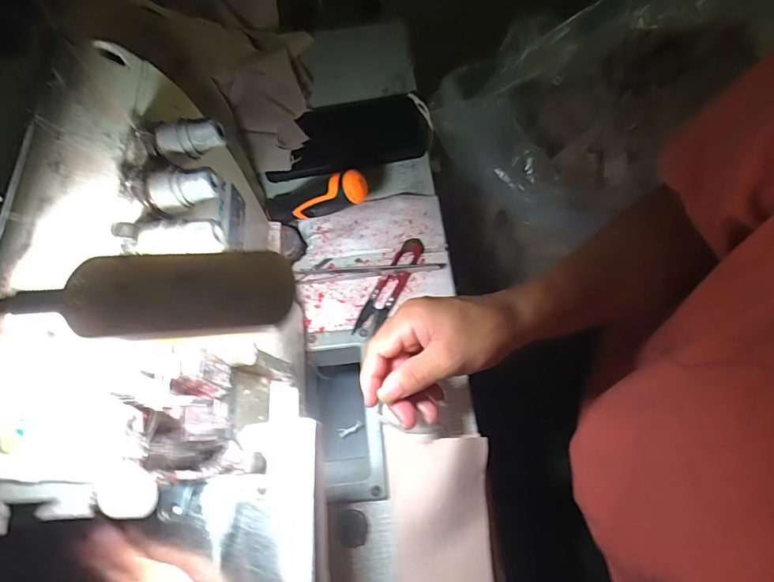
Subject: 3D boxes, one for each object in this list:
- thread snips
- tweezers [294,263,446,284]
[{"bbox_3d":[0.003,-0.006,0.411,0.023,0.004,0.104,24,68,13],"label":"thread snips"},{"bbox_3d":[-0.016,-0.020,0.413,0.135,0.006,0.016,-3,65,0],"label":"tweezers"}]

